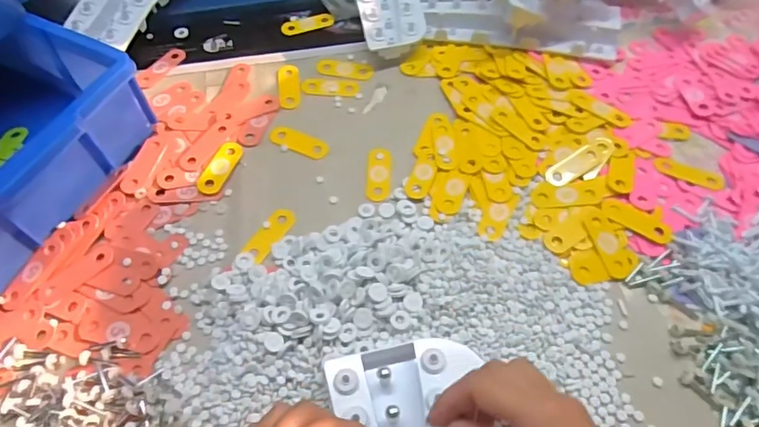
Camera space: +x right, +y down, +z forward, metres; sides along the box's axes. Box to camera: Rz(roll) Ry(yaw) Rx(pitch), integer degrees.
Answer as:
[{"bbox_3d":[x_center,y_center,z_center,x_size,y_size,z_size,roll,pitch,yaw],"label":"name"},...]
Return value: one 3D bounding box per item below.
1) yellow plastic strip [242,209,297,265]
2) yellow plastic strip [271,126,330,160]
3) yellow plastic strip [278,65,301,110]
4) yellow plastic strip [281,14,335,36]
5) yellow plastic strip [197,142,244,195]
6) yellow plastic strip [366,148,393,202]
[{"bbox_3d":[-0.101,0.019,0.458,0.024,0.004,0.063,25,55,15],"label":"yellow plastic strip"},{"bbox_3d":[-0.084,-0.075,0.515,0.066,0.004,0.023,20,61,12],"label":"yellow plastic strip"},{"bbox_3d":[-0.101,-0.143,0.554,0.023,0.004,0.069,-7,59,-4],"label":"yellow plastic strip"},{"bbox_3d":[-0.087,-0.231,0.602,0.062,0.005,0.020,-21,61,-12],"label":"yellow plastic strip"},{"bbox_3d":[-0.156,-0.045,0.487,0.023,0.004,0.061,19,61,12],"label":"yellow plastic strip"},{"bbox_3d":[0.000,-0.040,0.493,0.025,0.004,0.065,2,59,2],"label":"yellow plastic strip"}]

